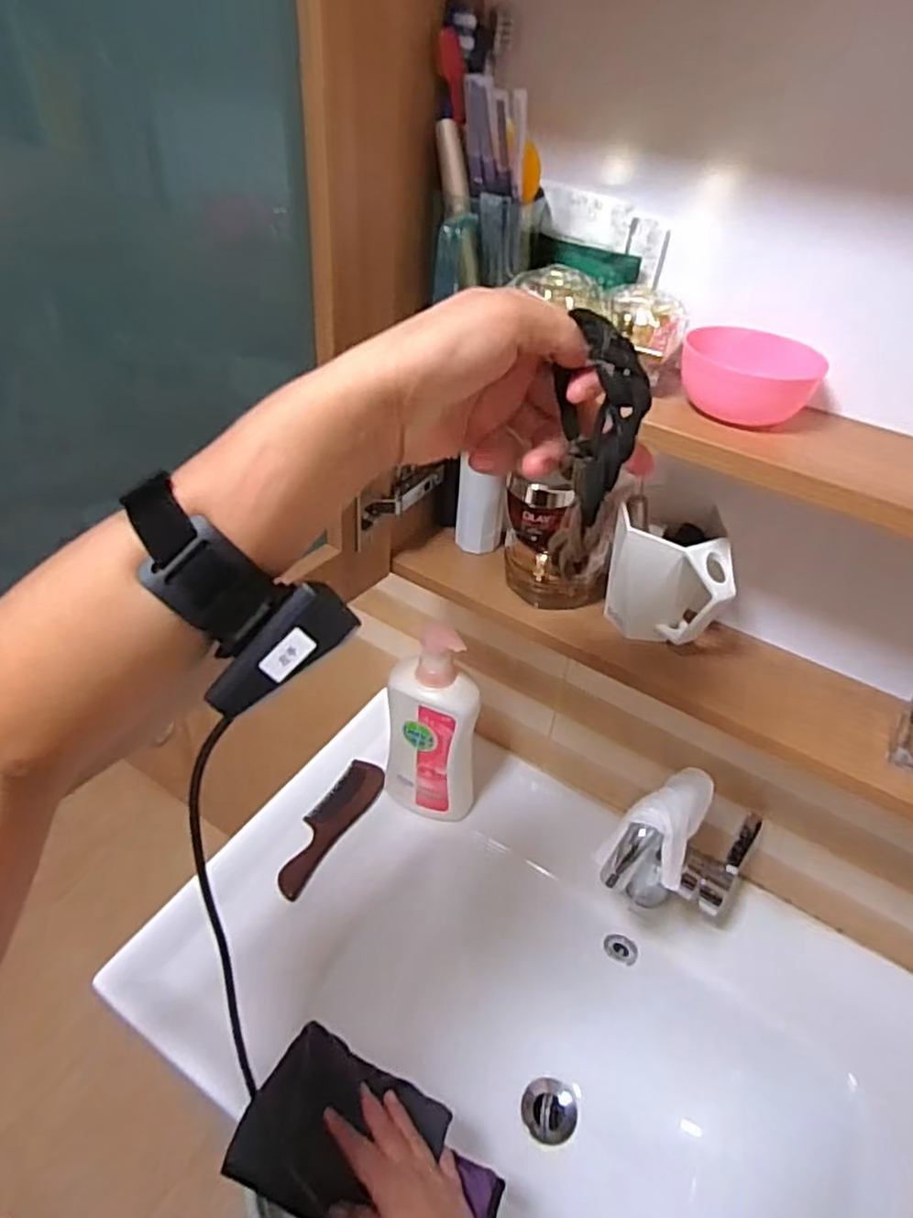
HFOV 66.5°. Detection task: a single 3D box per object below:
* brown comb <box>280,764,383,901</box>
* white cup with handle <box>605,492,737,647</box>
[{"bbox_3d":[-0.149,0.249,0.809,0.049,0.011,0.182,23,44,19],"label":"brown comb"},{"bbox_3d":[0.167,-0.025,0.553,0.098,0.100,0.075,20,43,17],"label":"white cup with handle"}]

